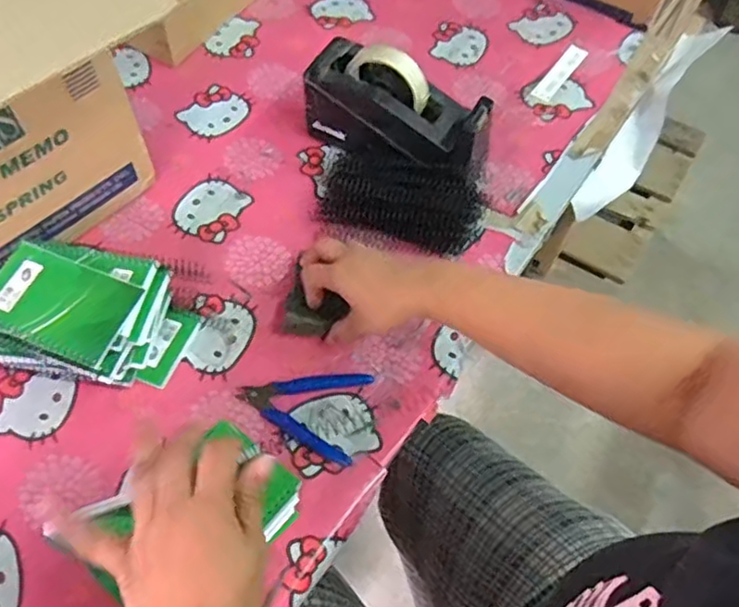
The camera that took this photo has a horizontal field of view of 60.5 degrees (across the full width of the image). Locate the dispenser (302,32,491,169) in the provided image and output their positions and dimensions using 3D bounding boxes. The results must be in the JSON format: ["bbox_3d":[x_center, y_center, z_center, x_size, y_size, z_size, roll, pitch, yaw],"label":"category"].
[{"bbox_3d":[0.026,-0.206,0.688,0.196,0.110,0.088,23,62,12],"label":"dispenser"}]

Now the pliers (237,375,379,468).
[{"bbox_3d":[-0.063,0.096,0.579,0.114,0.006,0.083,10,60,5],"label":"pliers"}]

